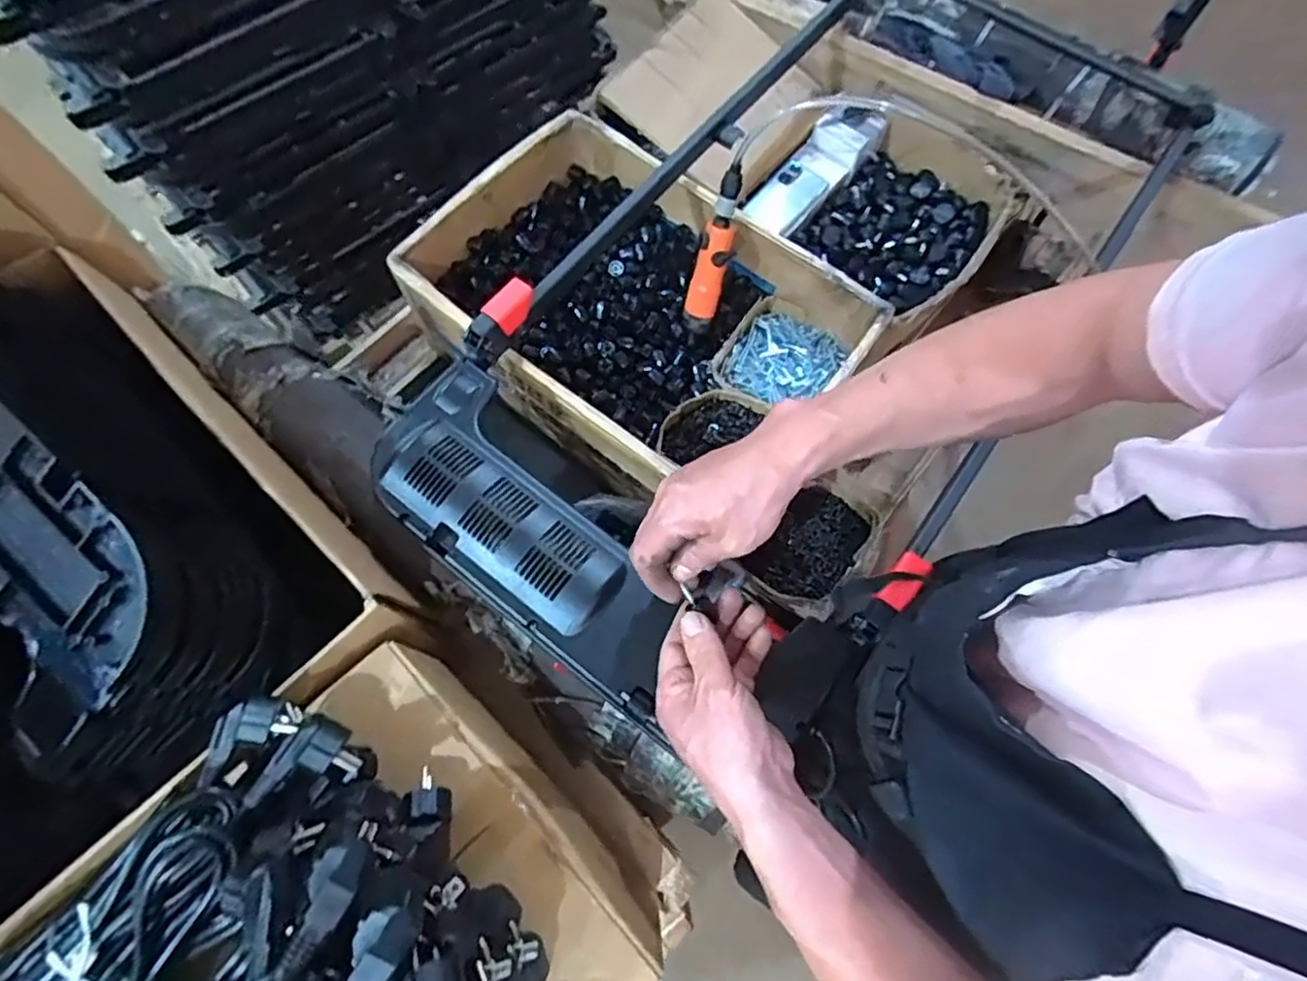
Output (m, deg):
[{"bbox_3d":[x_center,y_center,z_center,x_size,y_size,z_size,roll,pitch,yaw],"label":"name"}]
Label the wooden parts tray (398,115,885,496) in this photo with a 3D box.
[{"bbox_3d":[-0.025,-0.231,0.835,0.530,0.114,0.363,39,73,13],"label":"wooden parts tray"}]

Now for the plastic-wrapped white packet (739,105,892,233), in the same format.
[{"bbox_3d":[0.240,-0.477,0.982,0.252,0.044,0.094,-45,76,-1],"label":"plastic-wrapped white packet"}]

